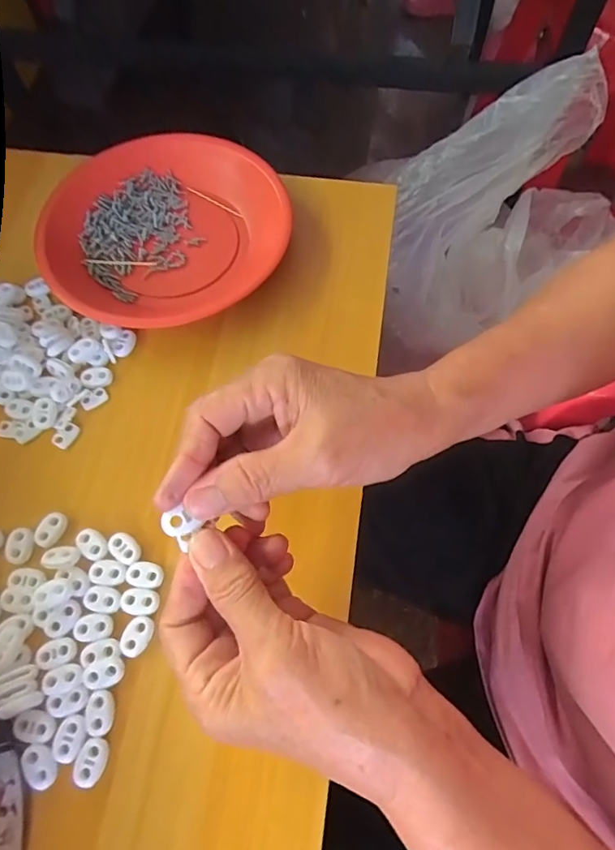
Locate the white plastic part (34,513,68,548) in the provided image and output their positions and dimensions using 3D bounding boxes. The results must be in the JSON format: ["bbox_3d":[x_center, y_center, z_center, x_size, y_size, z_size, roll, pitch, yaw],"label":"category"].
[{"bbox_3d":[-0.163,0.066,0.319,0.016,0.005,0.022,25,69,12],"label":"white plastic part"}]

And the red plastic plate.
[{"bbox_3d":[-0.113,-0.161,0.410,0.190,0.028,0.190,0,66,1],"label":"red plastic plate"}]

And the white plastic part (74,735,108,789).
[{"bbox_3d":[-0.115,0.179,0.268,0.015,0.004,0.023,16,67,8],"label":"white plastic part"}]

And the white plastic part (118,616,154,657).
[{"bbox_3d":[-0.099,0.123,0.293,0.016,0.004,0.022,18,67,9],"label":"white plastic part"}]

